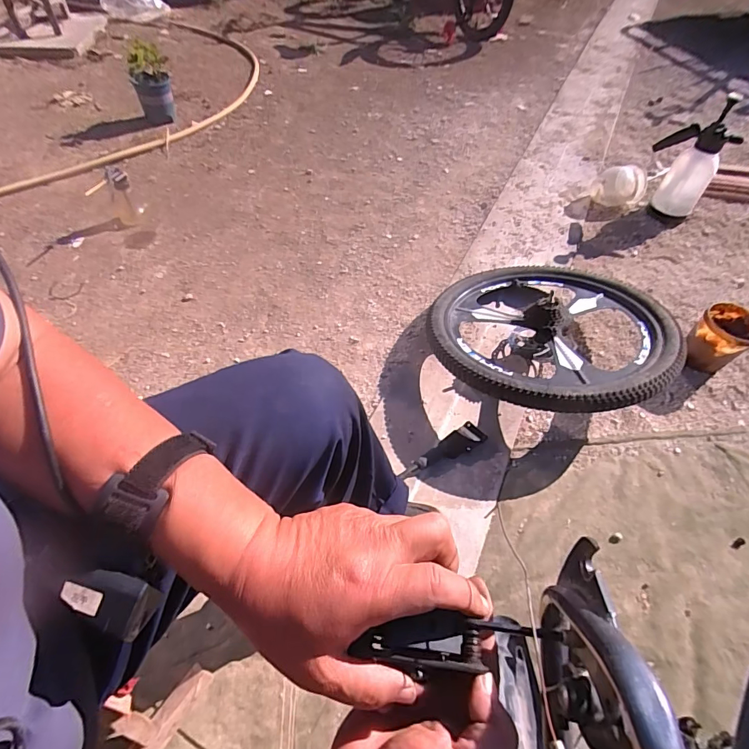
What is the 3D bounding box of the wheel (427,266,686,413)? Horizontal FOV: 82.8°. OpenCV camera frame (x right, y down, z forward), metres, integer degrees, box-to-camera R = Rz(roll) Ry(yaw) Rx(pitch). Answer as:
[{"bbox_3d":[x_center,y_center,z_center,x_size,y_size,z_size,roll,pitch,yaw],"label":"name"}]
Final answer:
[{"bbox_3d":[0.381,-0.094,0.973,0.471,0.172,0.495,-1,55,2],"label":"wheel"}]

